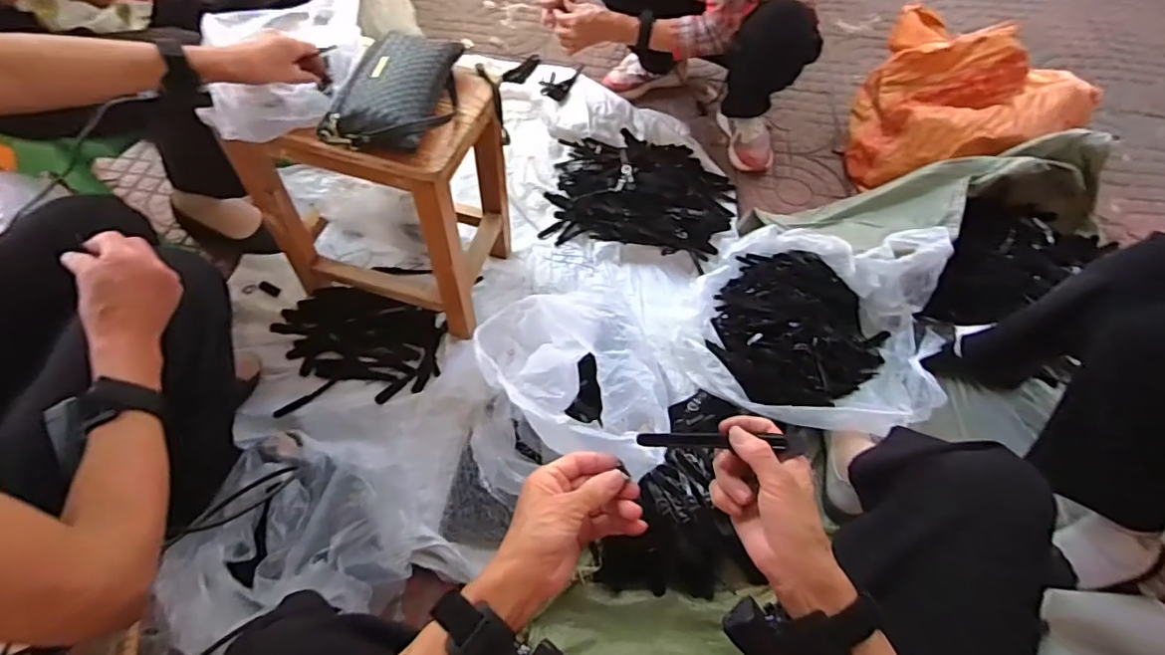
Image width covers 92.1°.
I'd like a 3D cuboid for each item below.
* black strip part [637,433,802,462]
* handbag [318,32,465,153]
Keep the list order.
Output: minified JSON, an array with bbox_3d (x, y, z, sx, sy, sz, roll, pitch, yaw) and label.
[{"bbox_3d":[0.108,0.089,0.439,0.127,0.012,0.012,1,60,5],"label":"black strip part"},{"bbox_3d":[-0.226,-0.294,0.704,0.120,0.053,0.210,13,61,4],"label":"handbag"}]

